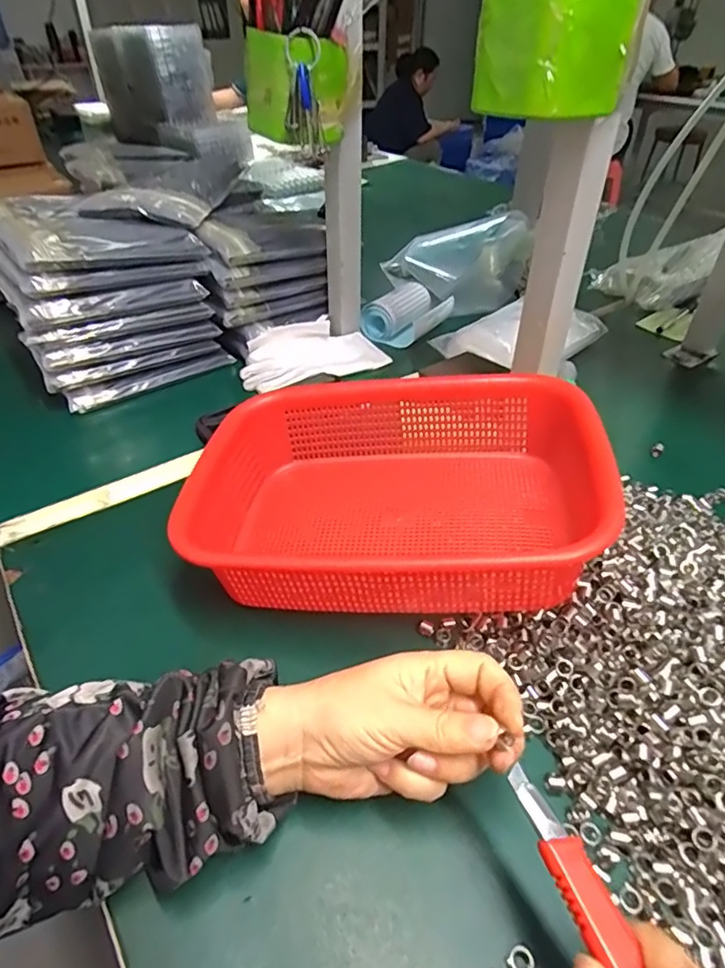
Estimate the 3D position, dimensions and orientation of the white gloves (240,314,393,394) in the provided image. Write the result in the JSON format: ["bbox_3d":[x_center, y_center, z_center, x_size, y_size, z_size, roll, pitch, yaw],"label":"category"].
[{"bbox_3d":[-0.060,-0.156,0.674,0.170,0.039,0.090,-13,42,-16],"label":"white gloves"}]

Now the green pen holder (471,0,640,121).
[{"bbox_3d":[0.109,-0.259,0.324,0.062,0.079,0.062,-21,44,-23],"label":"green pen holder"}]

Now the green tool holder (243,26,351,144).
[{"bbox_3d":[-0.064,-0.357,0.514,0.093,0.079,0.064,4,40,4],"label":"green tool holder"}]

